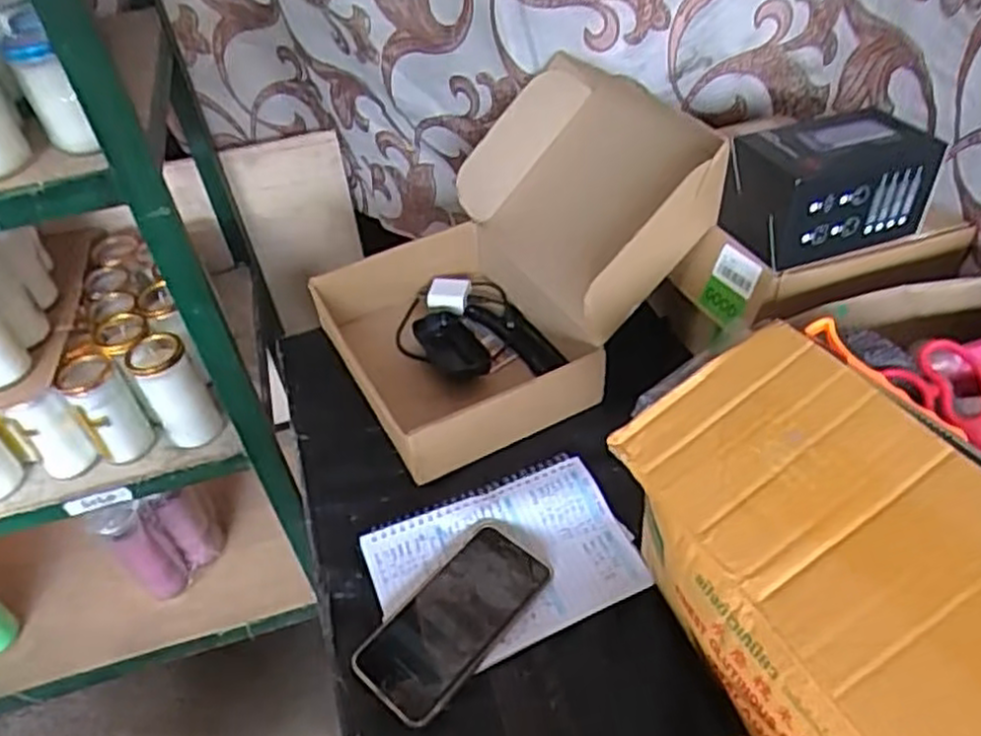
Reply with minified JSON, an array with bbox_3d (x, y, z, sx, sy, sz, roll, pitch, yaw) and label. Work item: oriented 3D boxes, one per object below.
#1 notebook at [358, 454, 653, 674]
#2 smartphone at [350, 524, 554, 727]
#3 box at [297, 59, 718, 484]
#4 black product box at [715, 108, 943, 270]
[{"bbox_3d":[0.011,0.163,0.622,0.207,0.012,0.145,-20,51,-12],"label":"notebook"},{"bbox_3d":[-0.027,0.195,0.589,0.079,0.015,0.162,31,54,33],"label":"smartphone"},{"bbox_3d":[0.018,-0.117,0.776,0.378,0.217,0.308,-22,45,-17],"label":"box"},{"bbox_3d":[0.287,-0.155,0.631,0.154,0.086,0.085,-16,44,-11],"label":"black product box"}]

